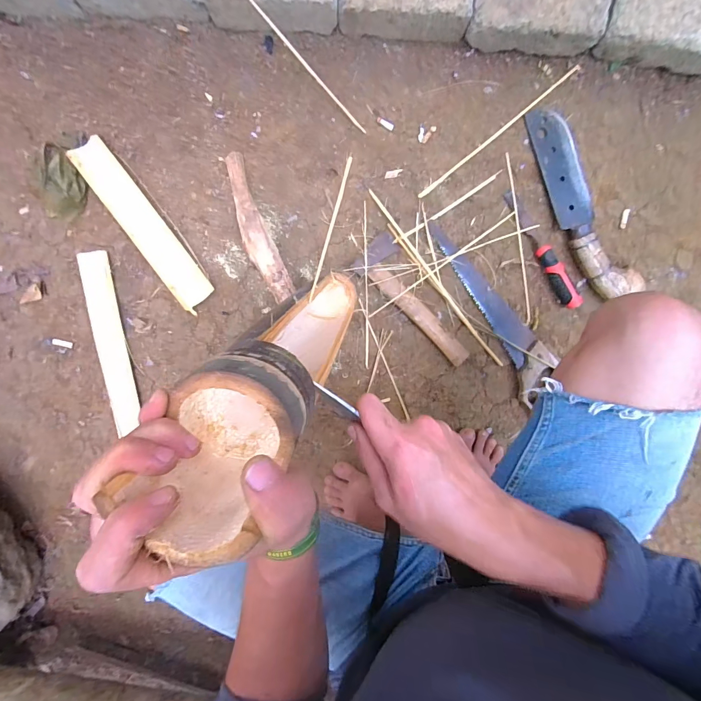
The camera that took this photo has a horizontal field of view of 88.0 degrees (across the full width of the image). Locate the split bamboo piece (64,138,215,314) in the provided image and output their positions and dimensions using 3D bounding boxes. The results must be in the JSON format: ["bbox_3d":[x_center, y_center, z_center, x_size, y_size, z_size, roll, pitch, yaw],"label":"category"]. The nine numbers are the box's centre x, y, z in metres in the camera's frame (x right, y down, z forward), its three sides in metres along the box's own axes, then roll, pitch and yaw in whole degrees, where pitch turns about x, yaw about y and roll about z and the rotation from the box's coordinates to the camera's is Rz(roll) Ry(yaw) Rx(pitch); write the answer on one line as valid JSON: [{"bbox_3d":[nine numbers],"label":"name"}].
[{"bbox_3d":[-0.374,-0.225,0.657,0.068,0.019,0.331,-36,94,3],"label":"split bamboo piece"}]

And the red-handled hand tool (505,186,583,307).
[{"bbox_3d":[0.344,-0.181,0.648,0.026,0.032,0.235,-31,96,7],"label":"red-handled hand tool"}]

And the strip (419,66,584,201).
[{"bbox_3d":[0.259,-0.384,0.639,0.339,0.008,0.010,-39,93,3],"label":"strip"}]

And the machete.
[{"bbox_3d":[0.405,-0.257,0.638,0.087,0.045,0.360,-26,96,6],"label":"machete"}]

